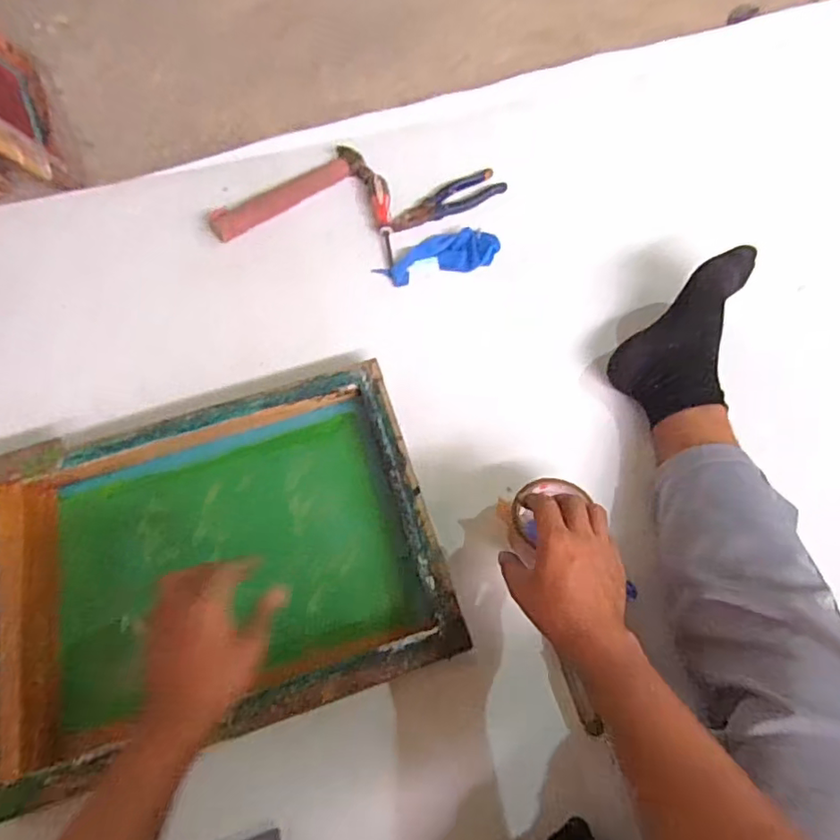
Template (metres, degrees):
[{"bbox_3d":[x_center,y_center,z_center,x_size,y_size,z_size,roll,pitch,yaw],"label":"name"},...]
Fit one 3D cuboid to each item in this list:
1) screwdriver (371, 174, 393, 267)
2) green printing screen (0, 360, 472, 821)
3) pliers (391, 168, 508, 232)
[{"bbox_3d":[-0.053,-0.301,0.850,0.025,0.020,0.166,-7,63,-4],"label":"screwdriver"},{"bbox_3d":[-0.220,0.146,0.624,0.462,0.050,0.355,-16,64,-9],"label":"green printing screen"},{"bbox_3d":[0.040,-0.341,0.877,0.192,0.014,0.061,-29,67,-15],"label":"pliers"}]

